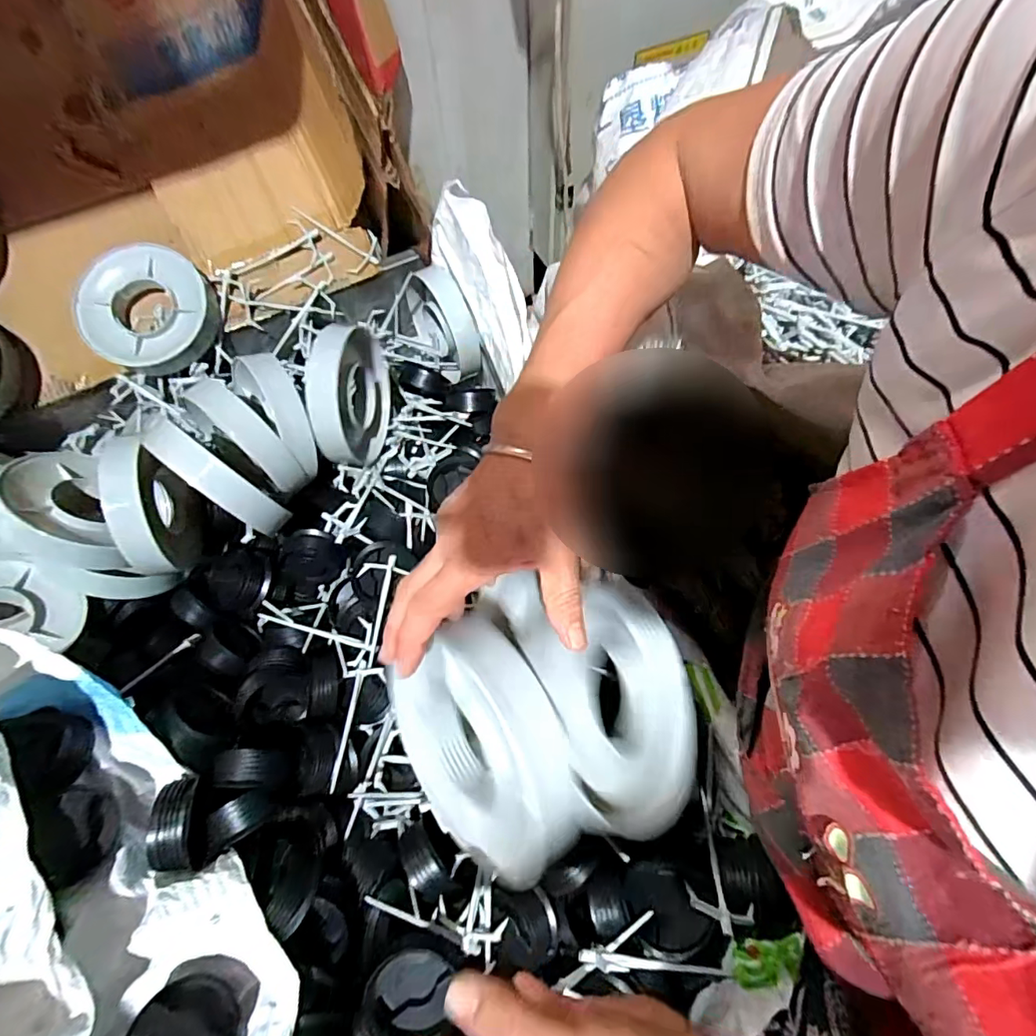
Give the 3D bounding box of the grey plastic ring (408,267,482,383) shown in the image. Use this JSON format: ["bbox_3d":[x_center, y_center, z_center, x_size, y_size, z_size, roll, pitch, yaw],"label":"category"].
[{"bbox_3d":[-0.110,-0.283,0.738,0.047,0.134,0.158,-29,70,-10],"label":"grey plastic ring"}]

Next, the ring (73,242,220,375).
[{"bbox_3d":[-0.467,-0.266,0.649,0.148,0.028,0.158,1,87,-11],"label":"ring"}]

